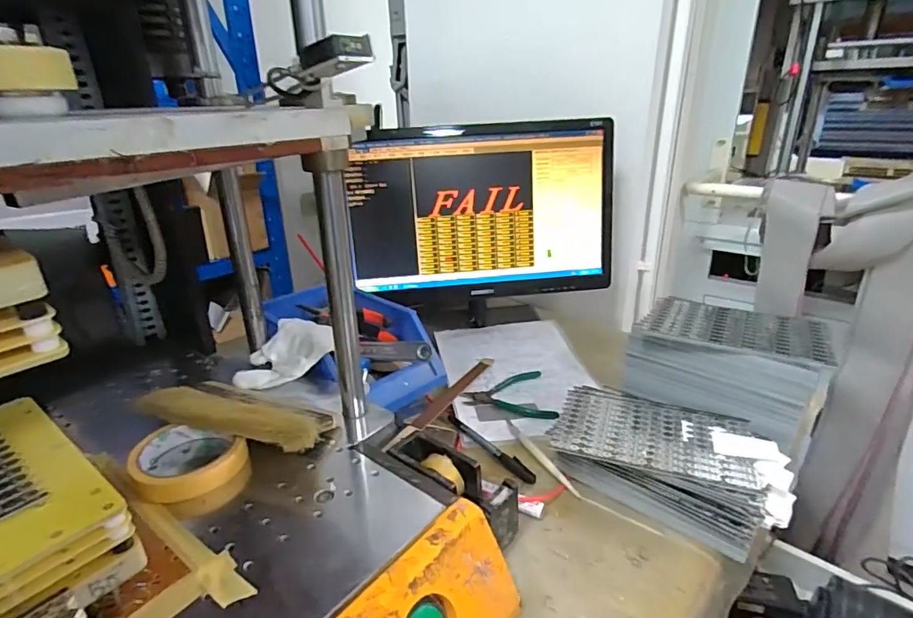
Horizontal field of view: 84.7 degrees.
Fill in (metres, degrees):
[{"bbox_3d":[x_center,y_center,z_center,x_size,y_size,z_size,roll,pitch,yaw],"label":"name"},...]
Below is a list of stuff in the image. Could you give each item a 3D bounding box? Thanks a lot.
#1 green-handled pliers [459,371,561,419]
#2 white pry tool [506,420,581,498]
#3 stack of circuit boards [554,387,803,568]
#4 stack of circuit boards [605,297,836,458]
[{"bbox_3d":[0.068,0.120,0.692,0.120,0.013,0.104,-4,23,-6],"label":"green-handled pliers"},{"bbox_3d":[0.093,0.169,0.580,0.014,0.005,0.144,-11,25,-22],"label":"white pry tool"},{"bbox_3d":[0.223,0.157,0.536,0.231,0.056,0.147,13,27,29],"label":"stack of circuit boards"},{"bbox_3d":[0.331,0.061,0.619,0.204,0.100,0.134,17,29,36],"label":"stack of circuit boards"}]

